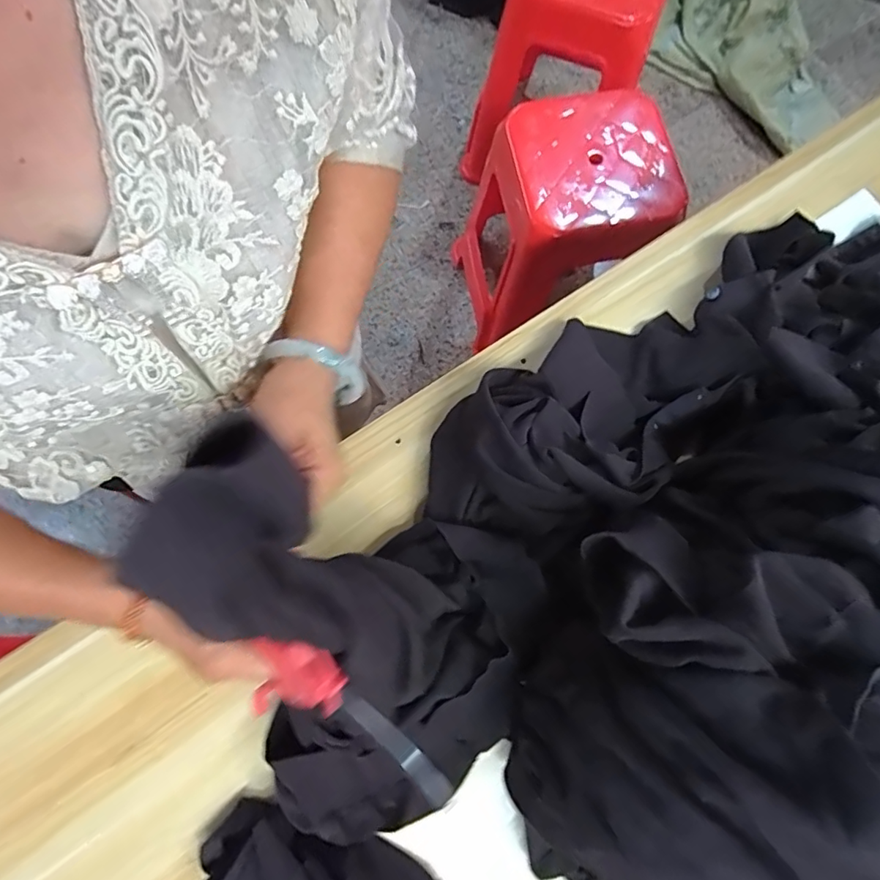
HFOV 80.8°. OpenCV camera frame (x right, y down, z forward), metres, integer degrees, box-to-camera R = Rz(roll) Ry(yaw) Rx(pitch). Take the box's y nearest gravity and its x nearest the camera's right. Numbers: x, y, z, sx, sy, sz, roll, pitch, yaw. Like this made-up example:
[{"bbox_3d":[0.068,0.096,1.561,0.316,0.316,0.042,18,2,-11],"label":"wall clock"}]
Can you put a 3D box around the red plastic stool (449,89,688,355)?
[{"bbox_3d":[0.258,-0.482,1.195,0.378,0.467,0.329,-8,76,-3],"label":"red plastic stool"}]

